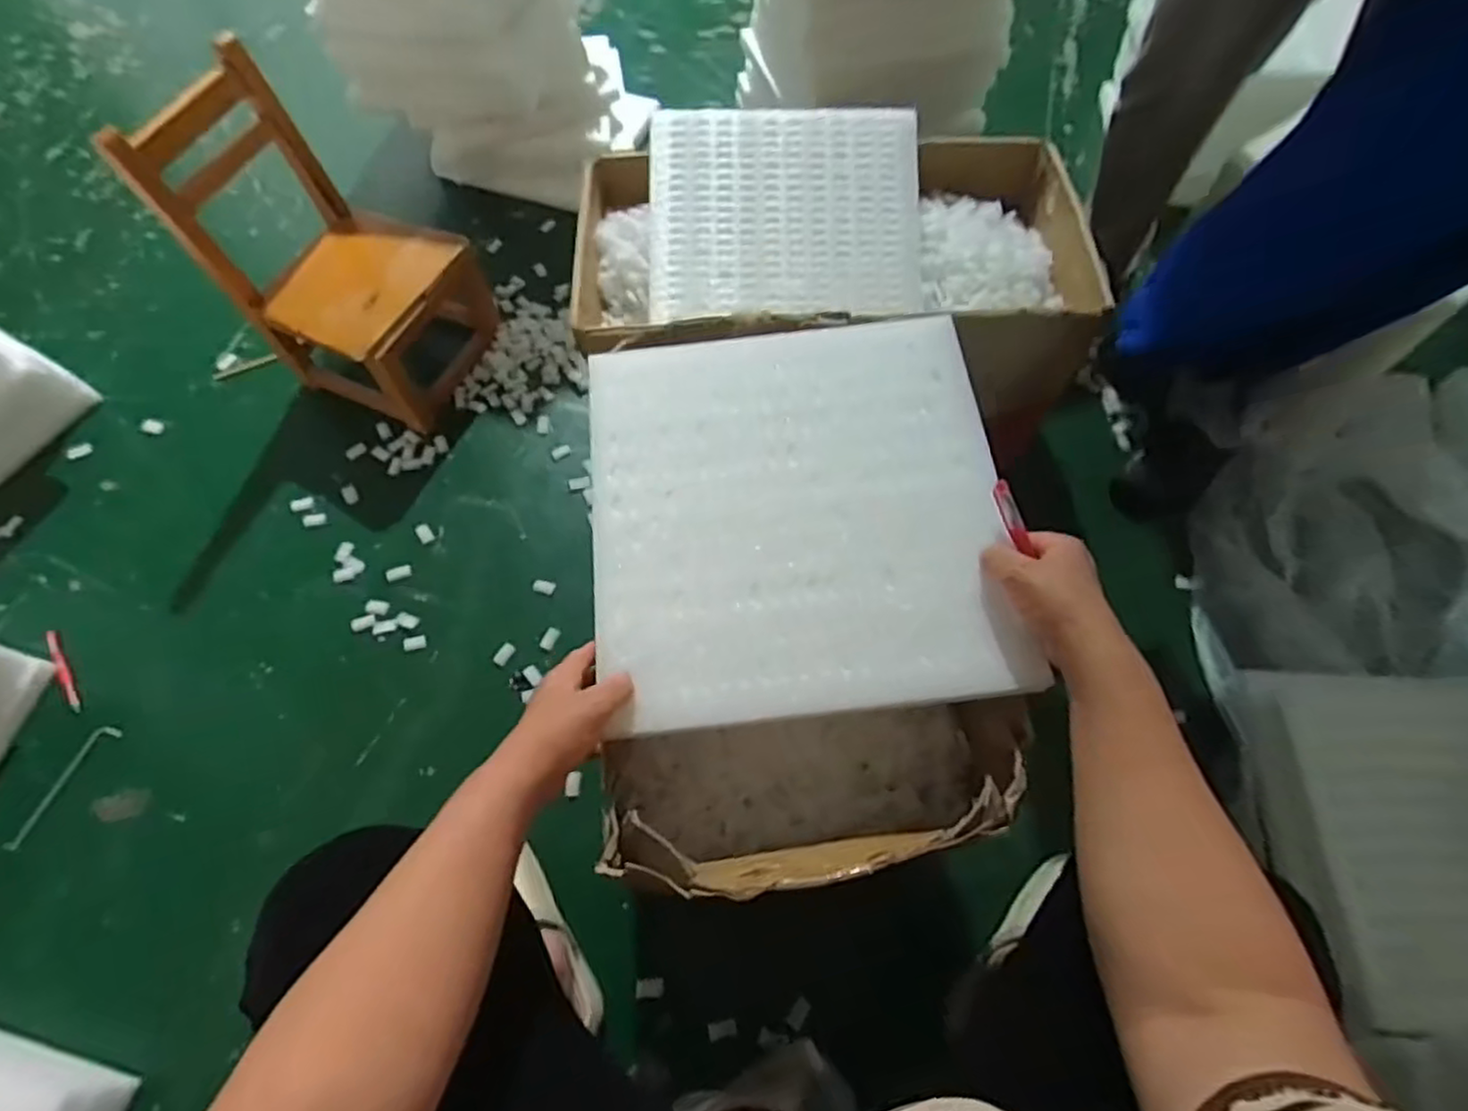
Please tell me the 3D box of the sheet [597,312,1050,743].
[{"bbox_3d":[0.047,-0.040,0.580,0.318,0.016,0.333,-7,68,1],"label":"sheet"}]

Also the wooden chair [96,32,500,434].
[{"bbox_3d":[-0.571,-0.431,1.050,0.289,0.389,0.262,24,67,10],"label":"wooden chair"}]

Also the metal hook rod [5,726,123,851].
[{"bbox_3d":[-0.860,0.295,0.921,0.031,0.009,0.168,24,67,10],"label":"metal hook rod"}]

